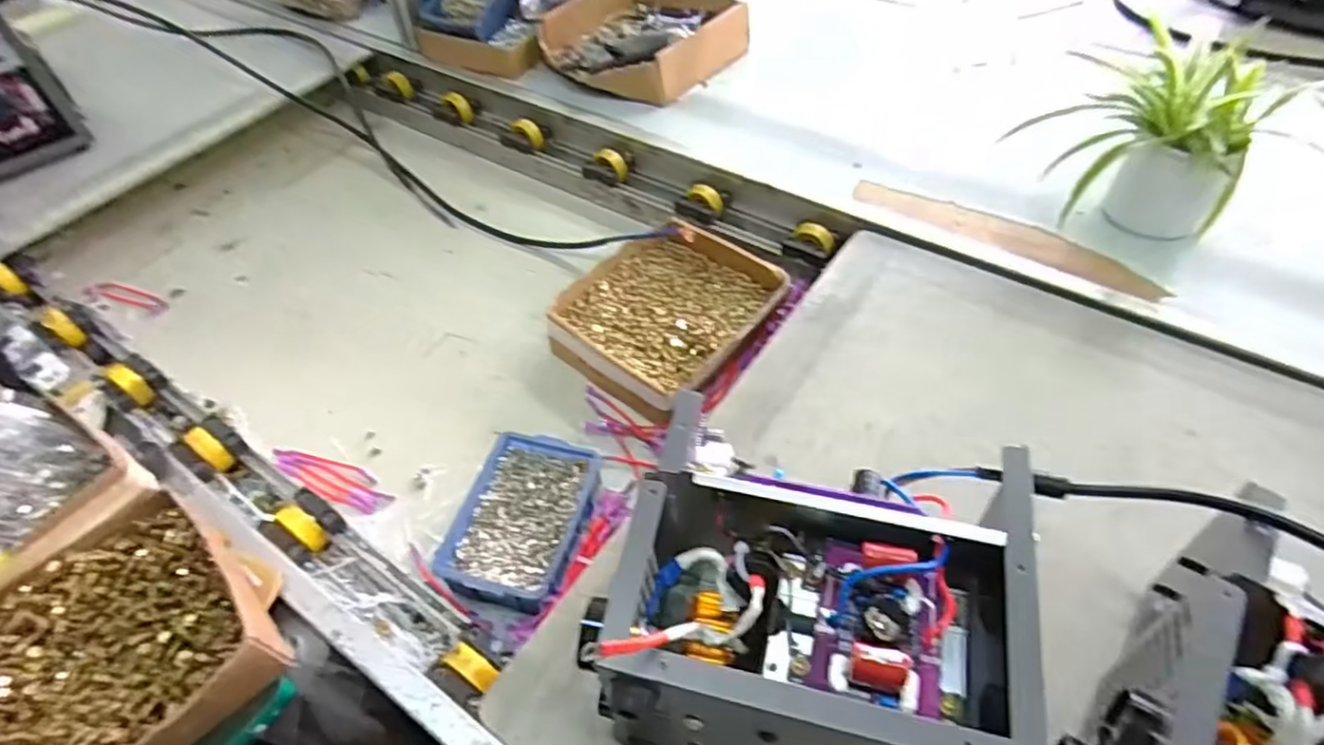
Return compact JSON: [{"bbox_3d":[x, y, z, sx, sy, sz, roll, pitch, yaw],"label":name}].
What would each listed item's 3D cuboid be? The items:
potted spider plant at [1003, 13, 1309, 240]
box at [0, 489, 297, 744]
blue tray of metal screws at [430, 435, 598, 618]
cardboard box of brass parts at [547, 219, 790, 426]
[{"bbox_3d":[0.472,-0.227,0.701,0.160,0.141,0.189,-37,57,-24],"label":"potted spider plant"},{"bbox_3d":[-0.384,0.200,0.466,0.186,0.055,0.220,32,59,27],"label":"box"},{"bbox_3d":[-0.117,0.132,0.615,0.105,0.049,0.152,9,51,12],"label":"blue tray of metal screws"},{"bbox_3d":[0.005,-0.068,0.766,0.209,0.050,0.224,32,59,27],"label":"cardboard box of brass parts"}]

